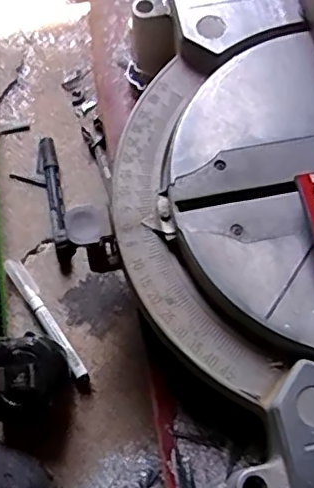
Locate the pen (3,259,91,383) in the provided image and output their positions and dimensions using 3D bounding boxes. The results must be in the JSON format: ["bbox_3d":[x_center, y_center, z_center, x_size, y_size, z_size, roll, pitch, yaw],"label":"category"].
[{"bbox_3d":[-0.098,0.066,0.531,0.016,0.012,0.130,-34,70,-10],"label":"pen"}]

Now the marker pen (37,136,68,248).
[{"bbox_3d":[-0.101,-0.048,0.571,0.020,0.017,0.116,-13,68,-2],"label":"marker pen"}]

